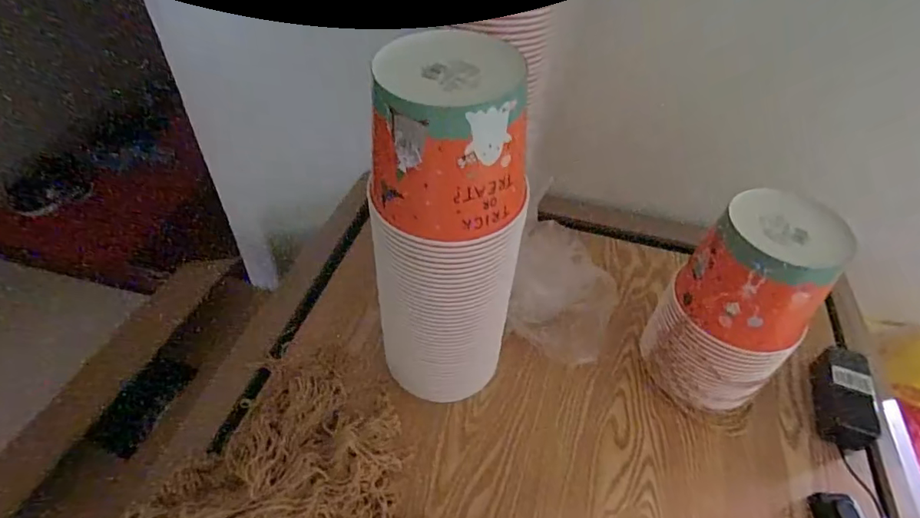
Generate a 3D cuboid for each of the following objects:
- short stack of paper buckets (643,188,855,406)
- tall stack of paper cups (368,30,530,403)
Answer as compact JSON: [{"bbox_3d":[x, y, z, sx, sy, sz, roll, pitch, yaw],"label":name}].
[{"bbox_3d":[0.345,0.071,0.640,0.131,0.270,0.149,-32,57,-30],"label":"short stack of paper buckets"},{"bbox_3d":[-0.010,-0.005,0.561,0.152,0.426,0.125,1,47,-4],"label":"tall stack of paper cups"}]

